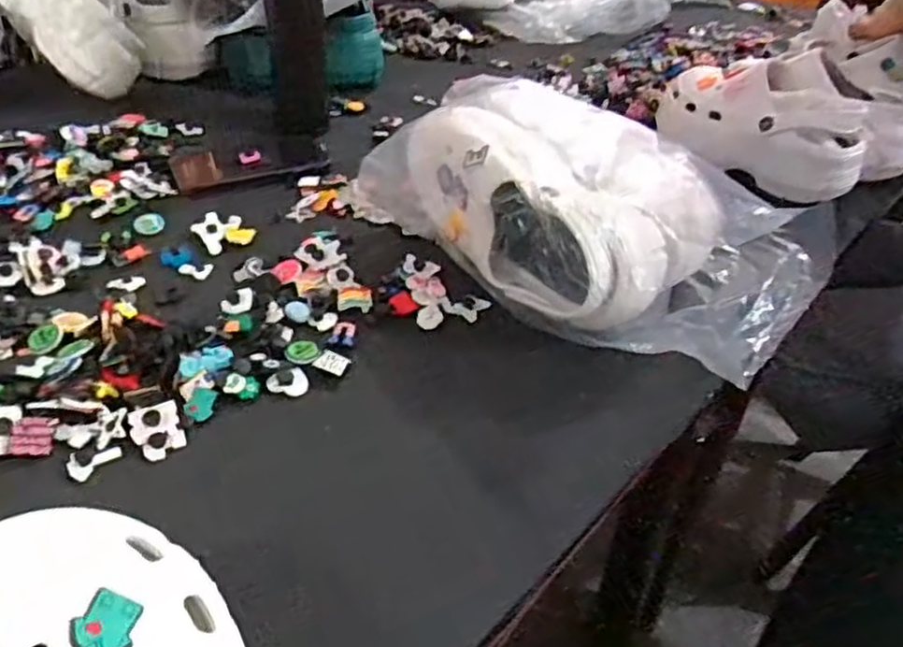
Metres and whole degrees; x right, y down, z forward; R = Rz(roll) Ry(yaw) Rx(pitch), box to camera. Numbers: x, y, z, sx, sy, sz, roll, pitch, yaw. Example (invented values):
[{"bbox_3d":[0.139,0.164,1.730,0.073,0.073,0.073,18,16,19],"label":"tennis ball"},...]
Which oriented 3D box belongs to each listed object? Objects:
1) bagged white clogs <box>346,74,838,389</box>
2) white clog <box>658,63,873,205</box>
[{"bbox_3d":[0.126,-0.110,0.631,0.365,0.118,0.272,32,46,31],"label":"bagged white clogs"},{"bbox_3d":[0.346,-0.227,0.819,0.093,0.108,0.229,-16,42,-23],"label":"white clog"}]

